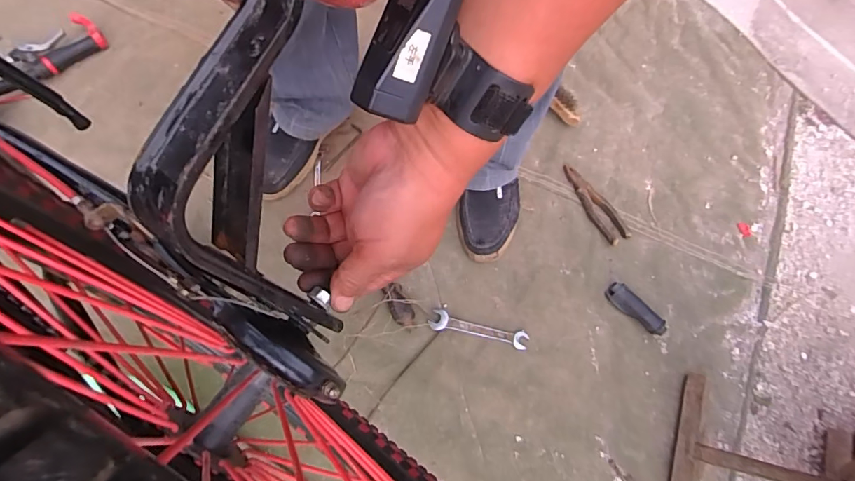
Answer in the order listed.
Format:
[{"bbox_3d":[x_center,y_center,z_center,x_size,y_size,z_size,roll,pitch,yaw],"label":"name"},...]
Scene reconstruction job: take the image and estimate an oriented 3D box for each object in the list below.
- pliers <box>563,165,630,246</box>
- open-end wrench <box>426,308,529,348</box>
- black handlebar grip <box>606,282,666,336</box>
[{"bbox_3d":[0.289,-0.067,0.794,0.045,0.011,0.163,-25,72,-11],"label":"pliers"},{"bbox_3d":[0.079,0.140,0.715,0.153,0.009,0.032,14,69,3],"label":"open-end wrench"},{"bbox_3d":[0.330,0.110,0.722,0.102,0.026,0.032,43,73,13],"label":"black handlebar grip"}]

